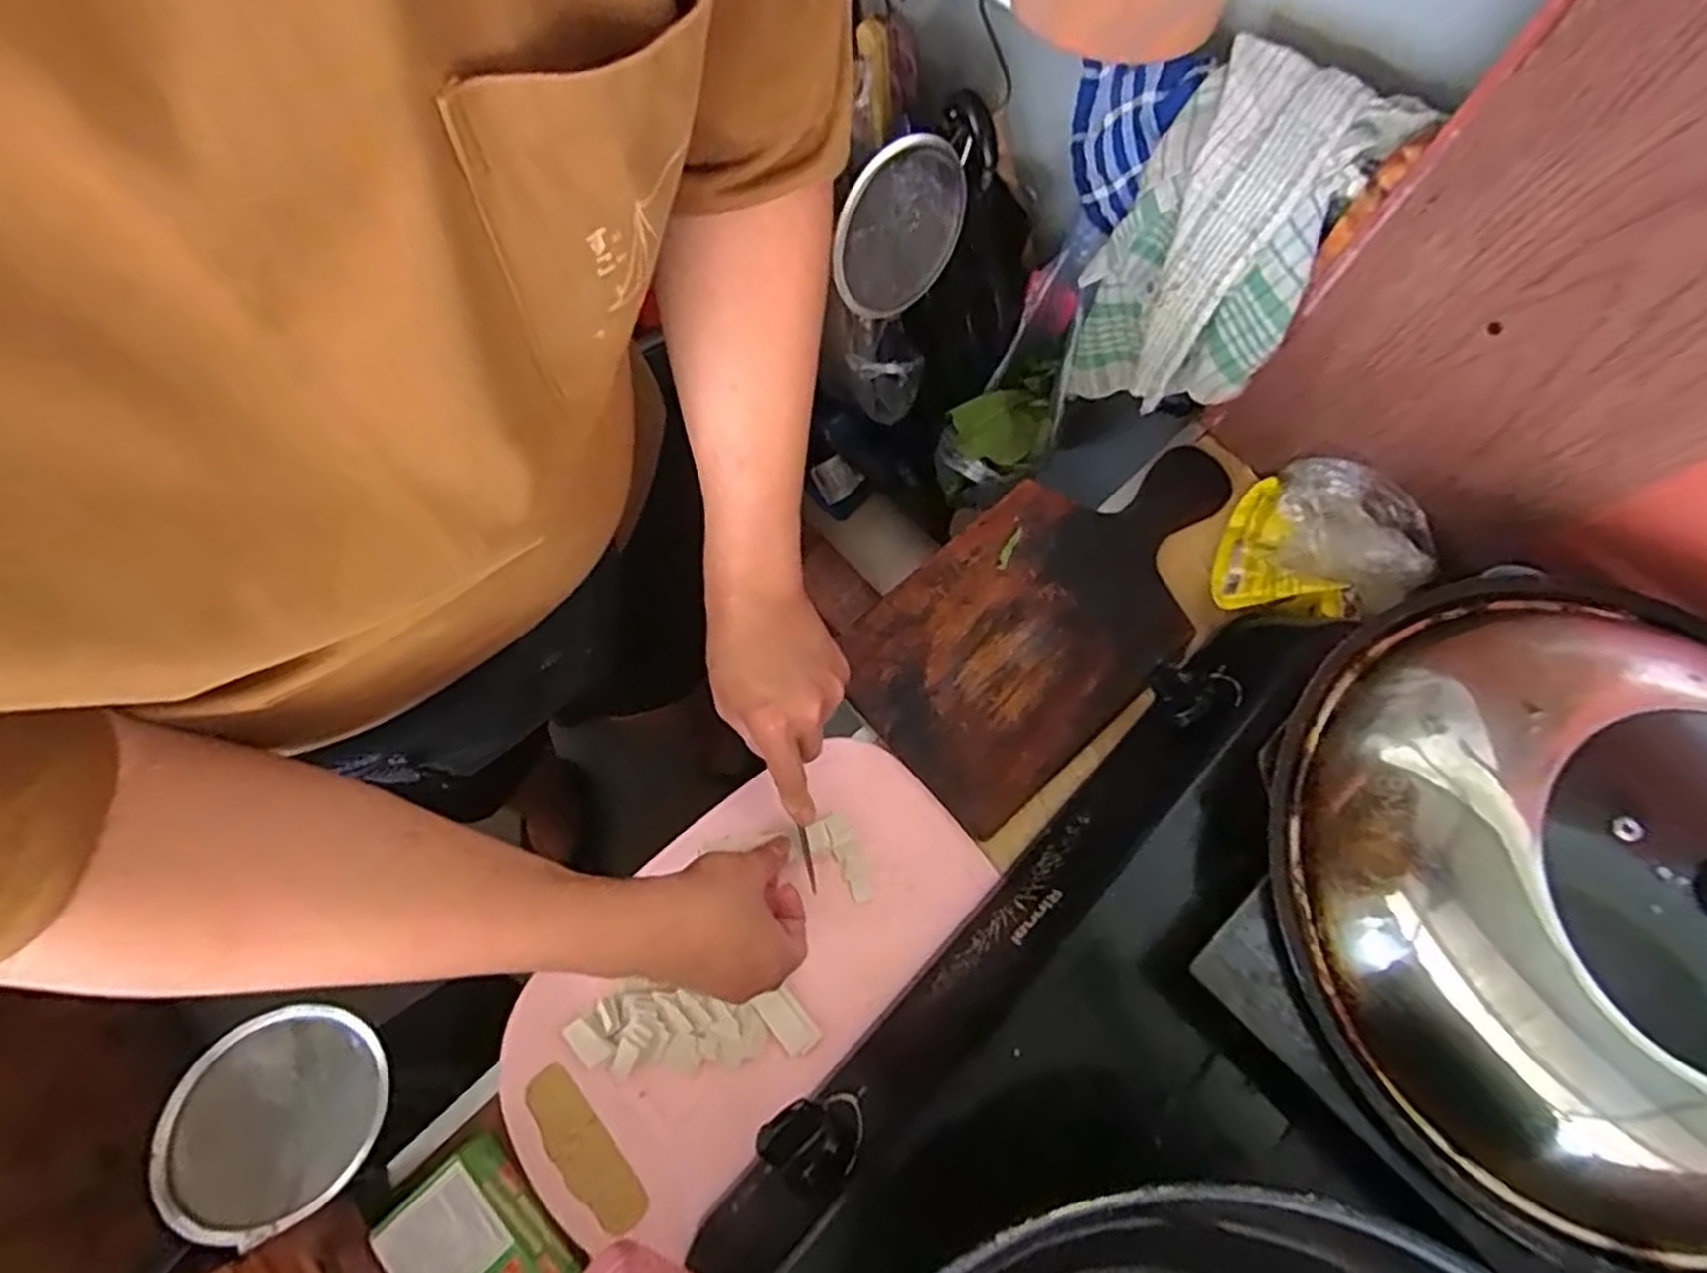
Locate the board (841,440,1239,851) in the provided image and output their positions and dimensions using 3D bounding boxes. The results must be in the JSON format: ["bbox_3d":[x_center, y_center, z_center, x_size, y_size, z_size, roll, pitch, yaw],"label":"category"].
[{"bbox_3d":[0.154,-0.027,0.586,0.334,0.017,0.174,-40,75,-13],"label":"board"}]

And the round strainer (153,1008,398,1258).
[{"bbox_3d":[-0.330,0.274,0.443,0.115,0.028,0.108,0,70,0],"label":"round strainer"}]

